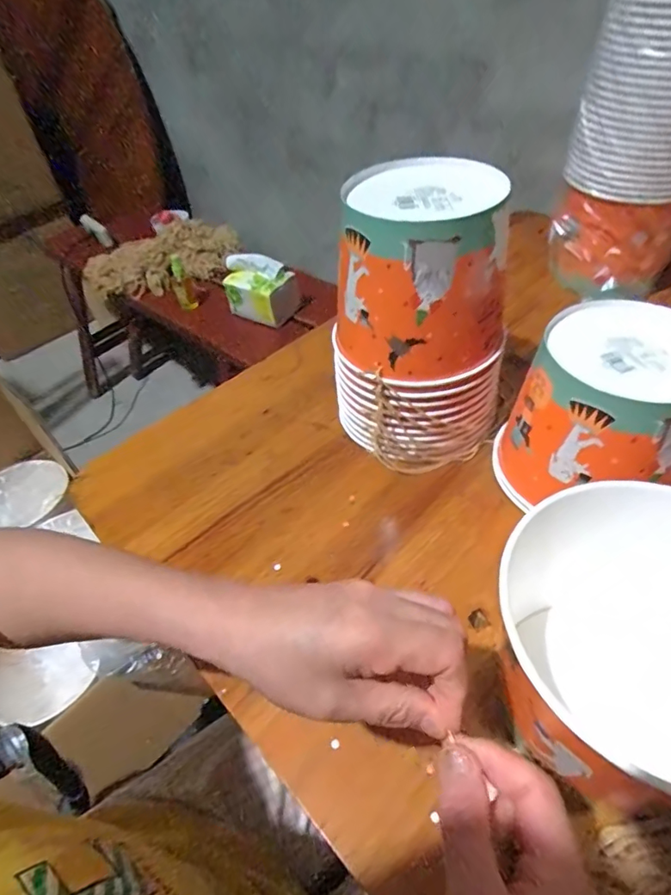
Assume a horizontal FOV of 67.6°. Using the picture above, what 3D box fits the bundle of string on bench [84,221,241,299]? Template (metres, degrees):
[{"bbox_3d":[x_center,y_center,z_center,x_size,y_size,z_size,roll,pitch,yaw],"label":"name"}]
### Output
[{"bbox_3d":[-0.420,-0.462,1.235,0.379,0.117,0.149,-22,49,-14],"label":"bundle of string on bench"}]

